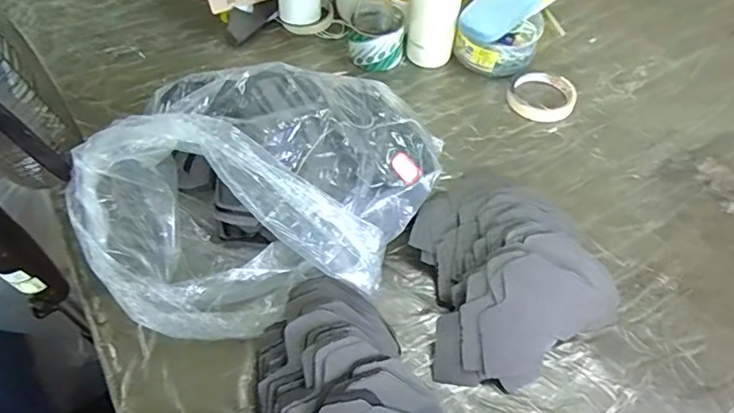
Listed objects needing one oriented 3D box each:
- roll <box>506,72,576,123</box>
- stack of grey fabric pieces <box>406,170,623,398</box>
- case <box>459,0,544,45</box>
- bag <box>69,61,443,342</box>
[{"bbox_3d":[0.245,-0.153,0.706,0.086,0.018,0.086,-1,54,1],"label":"roll"},{"bbox_3d":[0.124,0.058,0.519,0.194,0.070,0.218,-23,56,-14],"label":"stack of grey fabric pieces"},{"bbox_3d":[0.193,-0.283,0.716,0.063,0.031,0.152,35,61,23],"label":"case"},{"bbox_3d":[-0.106,-0.009,0.506,0.339,0.163,0.238,-4,54,-1],"label":"bag"}]

